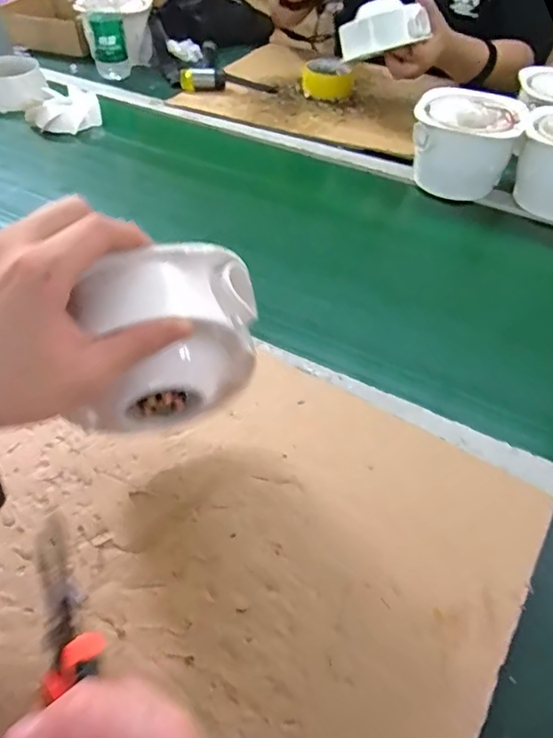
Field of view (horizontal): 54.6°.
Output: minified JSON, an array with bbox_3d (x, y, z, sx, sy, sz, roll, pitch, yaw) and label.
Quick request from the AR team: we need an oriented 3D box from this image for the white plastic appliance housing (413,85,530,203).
[{"bbox_3d":[0.258,-0.311,0.733,0.136,0.089,0.125,19,50,15],"label":"white plastic appliance housing"}]

